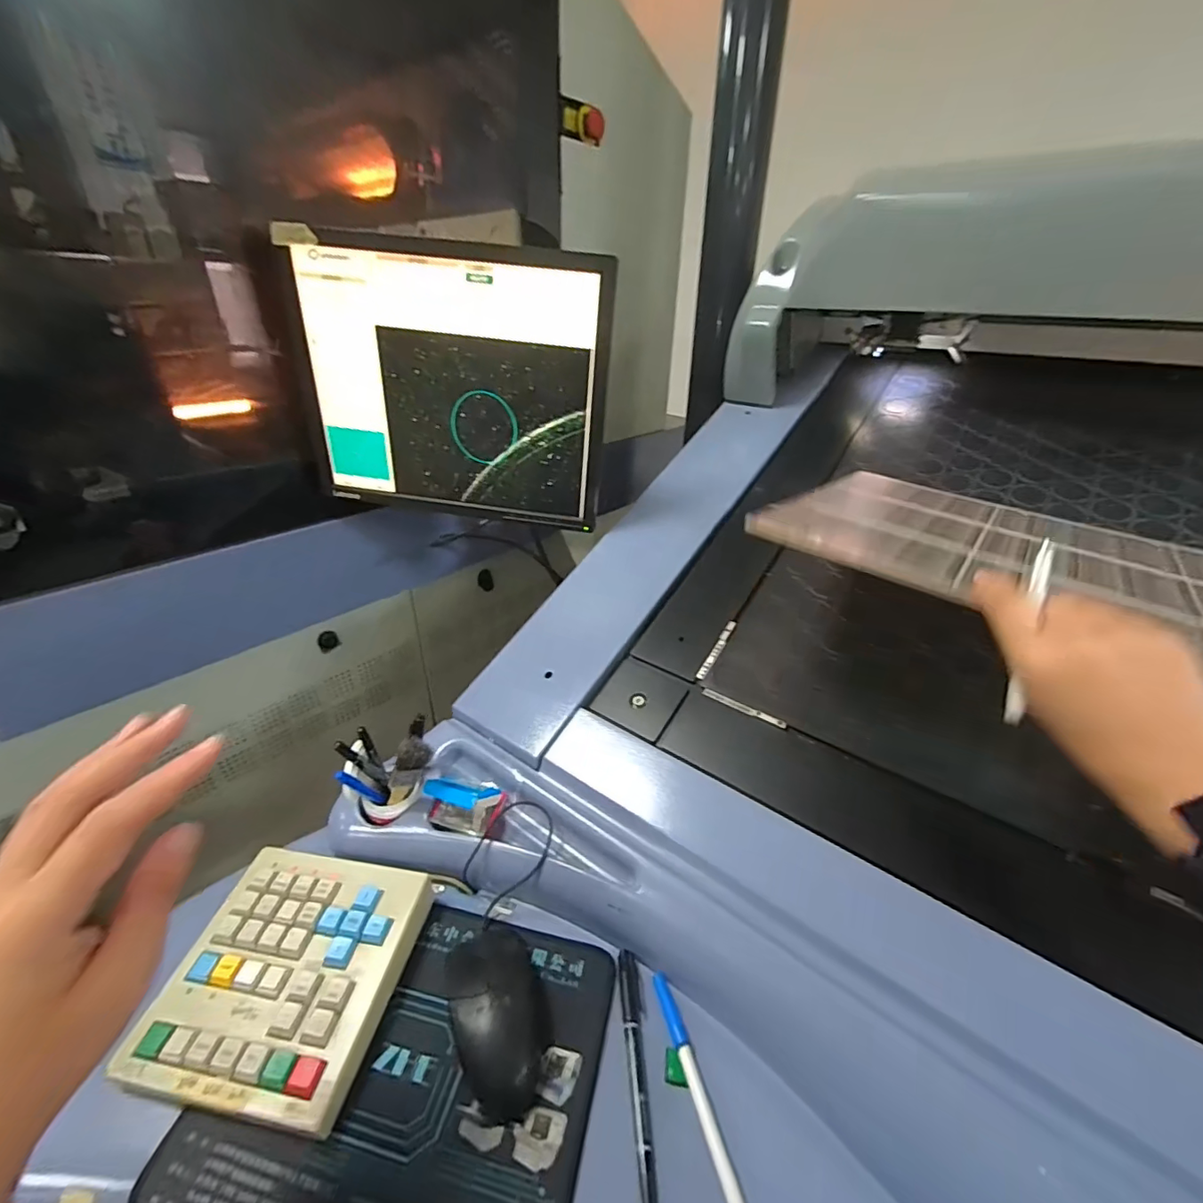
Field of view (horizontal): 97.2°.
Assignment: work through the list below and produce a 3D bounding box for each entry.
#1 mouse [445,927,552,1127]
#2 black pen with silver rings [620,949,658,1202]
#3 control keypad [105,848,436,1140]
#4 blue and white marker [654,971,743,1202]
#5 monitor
[{"bbox_3d":[-0.074,0.289,0.383,0.066,0.034,0.119,-11,33,-22],"label":"mouse"},{"bbox_3d":[0.025,0.320,0.367,0.015,0.014,0.137,0,30,-4],"label":"black pen with silver rings"},{"bbox_3d":[-0.235,0.274,0.398,0.157,0.032,0.157,6,30,7],"label":"control keypad"},{"bbox_3d":[0.067,0.330,0.344,0.011,0.007,0.161,-7,31,-15],"label":"blue and white marker"},{"bbox_3d":[-0.179,-0.248,0.644,0.371,0.296,0.043,5,30,5],"label":"monitor"}]

